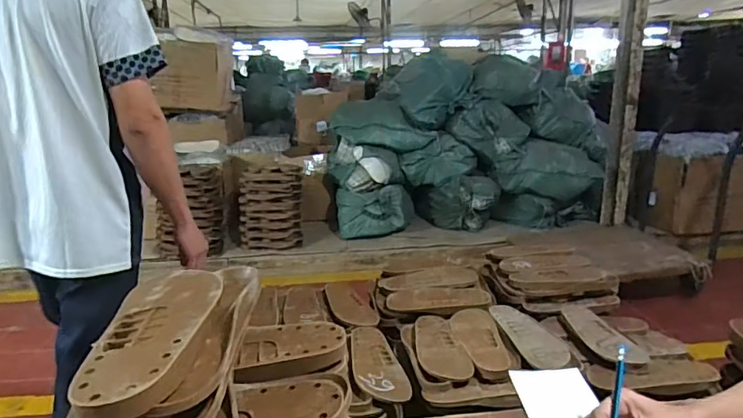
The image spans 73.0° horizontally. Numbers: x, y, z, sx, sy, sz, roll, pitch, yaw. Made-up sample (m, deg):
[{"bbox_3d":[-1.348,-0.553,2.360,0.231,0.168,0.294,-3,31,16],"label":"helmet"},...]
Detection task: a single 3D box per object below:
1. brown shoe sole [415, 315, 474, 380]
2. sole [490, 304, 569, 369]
[{"bbox_3d":[0.136,0.281,1.045,0.091,0.017,0.243,-3,15,-7],"label":"brown shoe sole"},{"bbox_3d":[0.334,0.270,1.080,0.097,0.022,0.261,-3,15,-8],"label":"sole"}]

